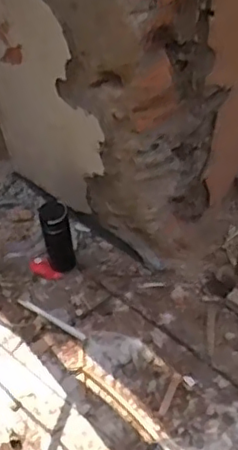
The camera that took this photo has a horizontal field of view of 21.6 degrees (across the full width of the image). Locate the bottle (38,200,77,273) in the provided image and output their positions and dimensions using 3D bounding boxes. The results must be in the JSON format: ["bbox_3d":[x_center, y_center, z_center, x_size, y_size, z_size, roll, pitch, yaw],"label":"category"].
[{"bbox_3d":[-0.151,0.038,1.563,0.071,0.230,0.071,-14,57,-7],"label":"bottle"}]

